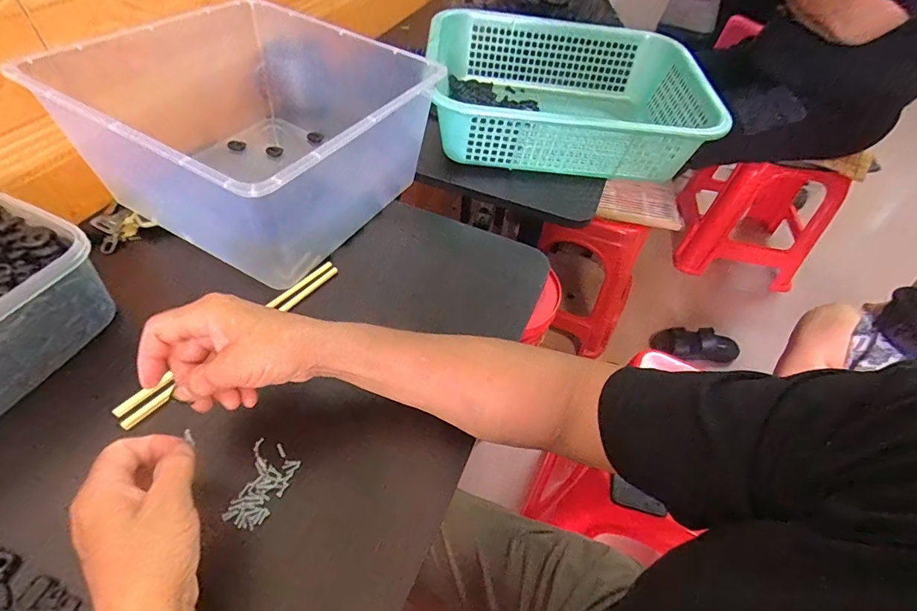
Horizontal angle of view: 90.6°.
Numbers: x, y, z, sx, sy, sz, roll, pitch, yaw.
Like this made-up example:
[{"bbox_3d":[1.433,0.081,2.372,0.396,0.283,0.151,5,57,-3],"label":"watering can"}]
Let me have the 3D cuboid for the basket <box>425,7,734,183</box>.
[{"bbox_3d":[0.149,-0.295,0.649,0.360,0.108,0.287,4,50,-2],"label":"basket"}]

